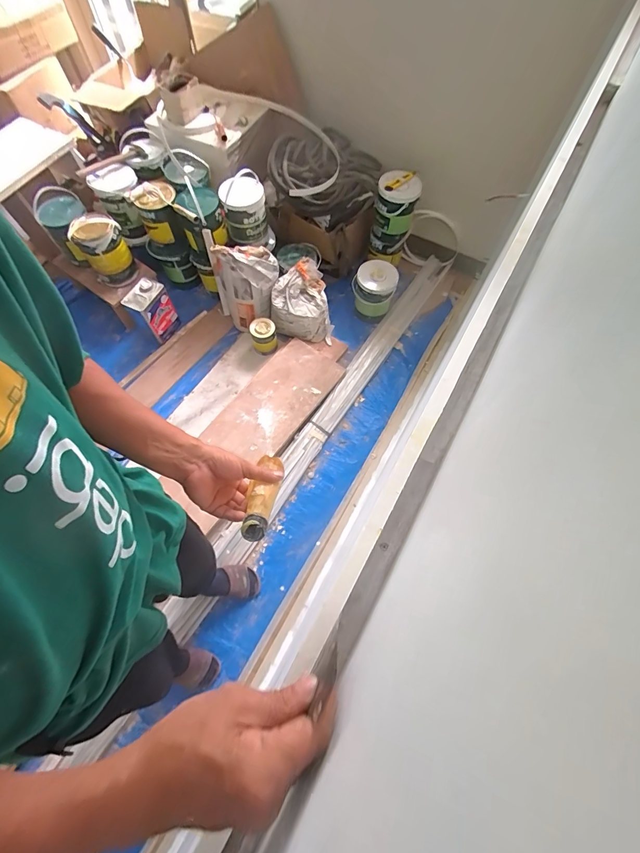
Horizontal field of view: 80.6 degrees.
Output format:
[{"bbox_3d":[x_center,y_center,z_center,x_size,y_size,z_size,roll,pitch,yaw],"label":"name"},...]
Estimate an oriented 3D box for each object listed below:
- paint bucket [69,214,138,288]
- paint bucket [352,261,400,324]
[{"bbox_3d":[-0.831,-0.678,1.488,0.169,0.216,0.180,0,66,0],"label":"paint bucket"},{"bbox_3d":[0.235,-0.583,1.624,0.153,0.210,0.171,-17,67,-8],"label":"paint bucket"}]

